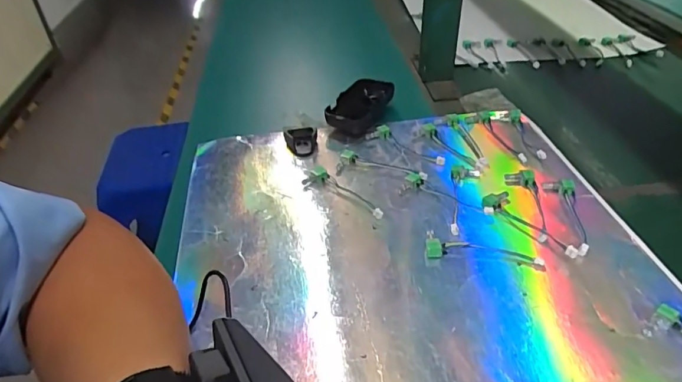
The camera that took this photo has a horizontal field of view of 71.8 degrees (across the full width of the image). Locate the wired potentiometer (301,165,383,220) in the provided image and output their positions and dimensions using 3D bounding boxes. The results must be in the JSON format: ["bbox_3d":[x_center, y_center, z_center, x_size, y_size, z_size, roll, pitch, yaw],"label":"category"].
[{"bbox_3d":[0.000,0.003,0.459,0.026,0.013,0.098,-32,47,-32],"label":"wired potentiometer"}]

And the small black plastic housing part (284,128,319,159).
[{"bbox_3d":[-0.044,-0.055,0.525,0.034,0.027,0.024,13,41,19],"label":"small black plastic housing part"}]

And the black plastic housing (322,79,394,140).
[{"bbox_3d":[0.027,-0.104,0.573,0.055,0.033,0.110,13,42,21],"label":"black plastic housing"}]

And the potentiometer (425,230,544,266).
[{"bbox_3d":[0.117,0.047,0.390,0.092,0.010,0.029,7,40,11],"label":"potentiometer"}]

